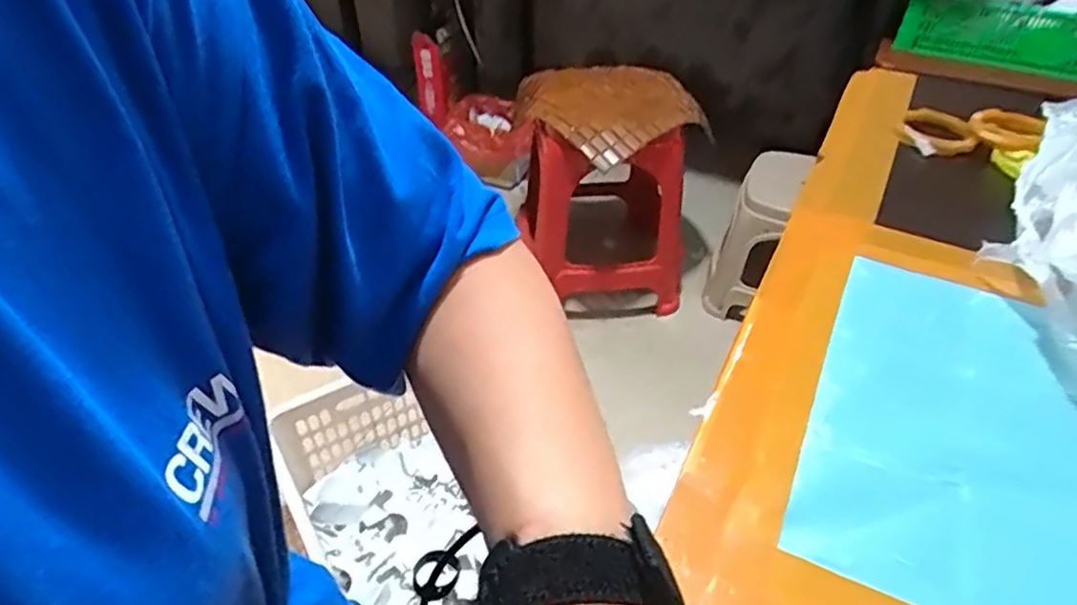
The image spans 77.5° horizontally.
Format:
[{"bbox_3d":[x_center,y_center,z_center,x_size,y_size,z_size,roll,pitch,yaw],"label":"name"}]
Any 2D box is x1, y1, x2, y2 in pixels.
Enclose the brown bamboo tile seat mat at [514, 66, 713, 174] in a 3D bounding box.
[{"bbox_3d":[0.140,-0.380,1.286,0.310,0.078,0.295,-22,47,-24],"label":"brown bamboo tile seat mat"}]

